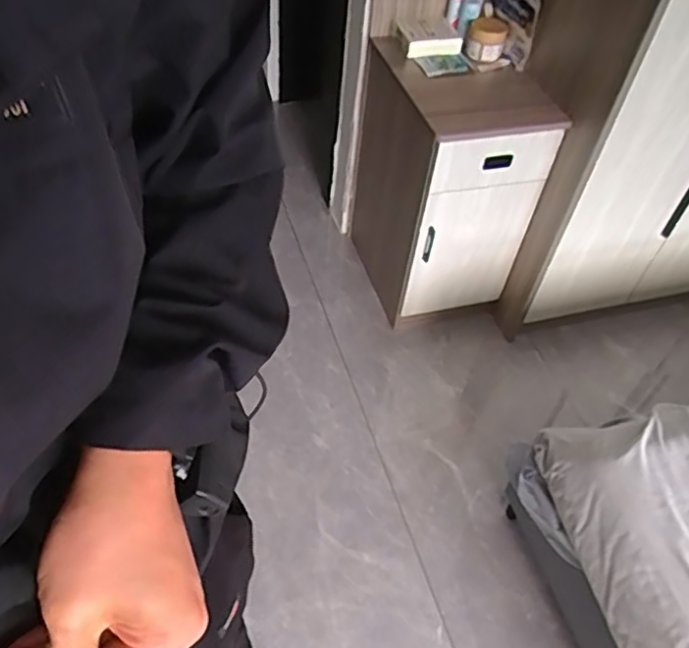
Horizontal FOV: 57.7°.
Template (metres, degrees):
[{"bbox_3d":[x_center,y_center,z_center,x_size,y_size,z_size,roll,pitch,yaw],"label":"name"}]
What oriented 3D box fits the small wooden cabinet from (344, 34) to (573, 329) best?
[{"bbox_3d":[0.270,-0.389,1.788,0.337,0.697,0.469,-12,51,-15],"label":"small wooden cabinet"}]

